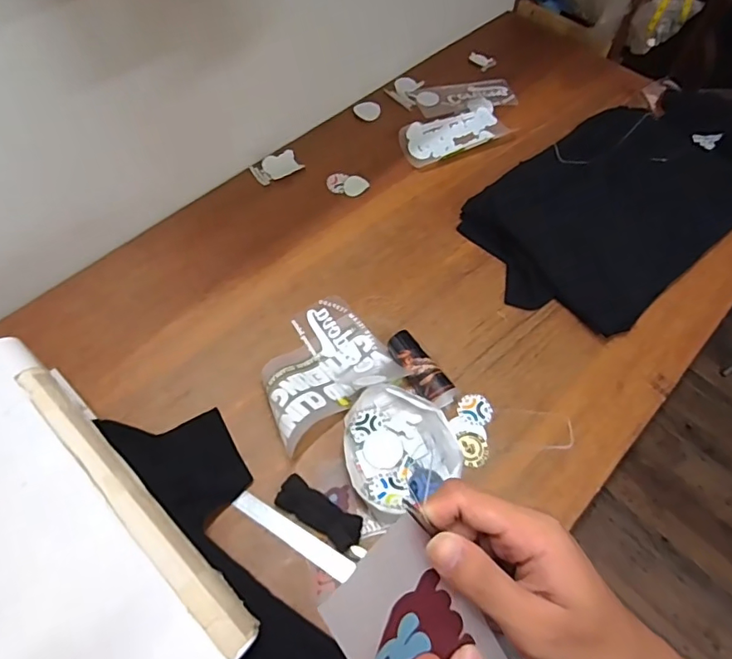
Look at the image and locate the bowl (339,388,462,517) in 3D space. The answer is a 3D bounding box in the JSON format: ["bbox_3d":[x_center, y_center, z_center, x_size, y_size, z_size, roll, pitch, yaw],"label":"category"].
[{"bbox_3d":[0.050,0.176,0.781,0.163,0.042,0.191,-12,61,-9],"label":"bowl"}]

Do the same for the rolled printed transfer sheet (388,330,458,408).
[{"bbox_3d":[0.088,0.066,0.844,0.058,0.047,0.142,-33,66,-19],"label":"rolled printed transfer sheet"}]

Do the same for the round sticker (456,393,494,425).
[{"bbox_3d":[0.177,0.129,0.838,0.054,0.004,0.052,-3,60,5],"label":"round sticker"}]

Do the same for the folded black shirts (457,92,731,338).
[{"bbox_3d":[0.600,-0.299,1.080,0.815,0.073,0.411,-27,65,-17],"label":"folded black shirts"}]

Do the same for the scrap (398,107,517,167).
[{"bbox_3d":[0.202,-0.447,1.168,0.257,0.028,0.133,-21,63,-14],"label":"scrap"}]

